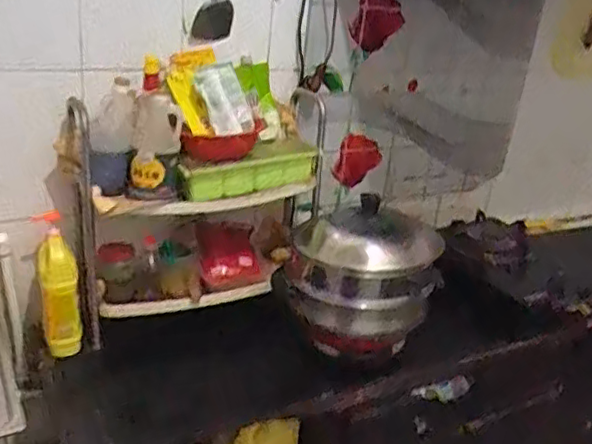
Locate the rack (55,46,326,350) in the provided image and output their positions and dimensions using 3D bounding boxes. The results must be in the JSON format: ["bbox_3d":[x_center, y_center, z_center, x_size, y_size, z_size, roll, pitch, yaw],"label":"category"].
[{"bbox_3d":[-0.150,-0.083,1.168,0.515,0.410,0.210,-11,28,-33],"label":"rack"}]

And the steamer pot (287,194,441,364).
[{"bbox_3d":[0.118,0.099,1.122,0.245,0.252,0.211,4,23,-3],"label":"steamer pot"}]

